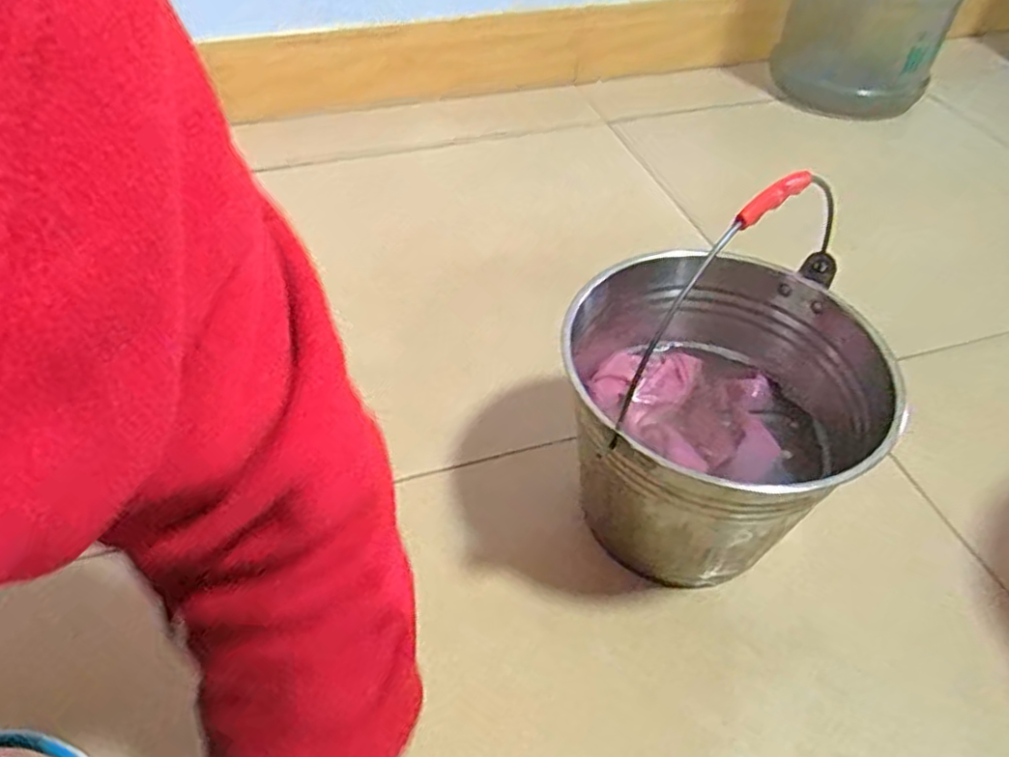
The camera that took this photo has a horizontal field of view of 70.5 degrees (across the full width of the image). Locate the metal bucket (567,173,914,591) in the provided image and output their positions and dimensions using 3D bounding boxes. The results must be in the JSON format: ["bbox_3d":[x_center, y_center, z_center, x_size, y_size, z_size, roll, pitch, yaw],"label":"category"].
[{"bbox_3d":[0.167,-0.009,0.558,0.241,0.311,0.255,32,54,24],"label":"metal bucket"}]

